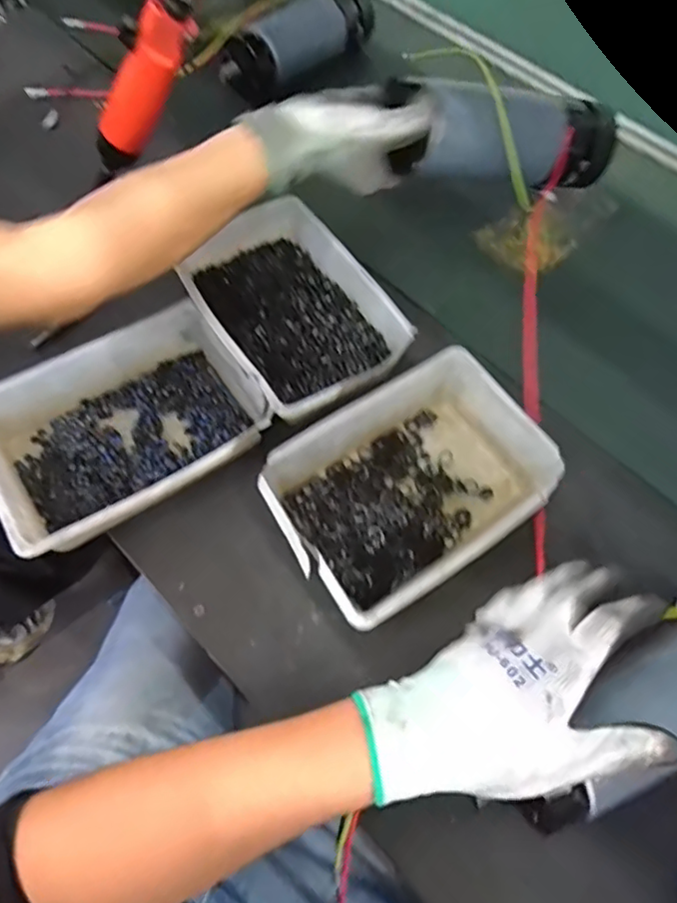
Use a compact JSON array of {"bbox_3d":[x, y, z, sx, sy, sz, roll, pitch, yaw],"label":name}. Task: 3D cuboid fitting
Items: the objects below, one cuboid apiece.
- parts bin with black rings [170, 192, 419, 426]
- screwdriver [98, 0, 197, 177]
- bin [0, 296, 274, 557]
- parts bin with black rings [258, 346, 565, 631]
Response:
[{"bbox_3d":[-0.040,-0.126,0.524,0.152,0.048,0.208,-32,68,-19],"label":"parts bin with black rings"},{"bbox_3d":[-0.150,-0.320,0.476,0.043,0.200,0.034,7,55,-39],"label":"screwdriver"},{"bbox_3d":[-0.166,-0.018,0.458,0.195,0.052,0.141,-32,68,-19],"label":"bin"},{"bbox_3d":[0.054,0.028,0.450,0.203,0.055,0.143,-32,68,-19],"label":"parts bin with black rings"}]

